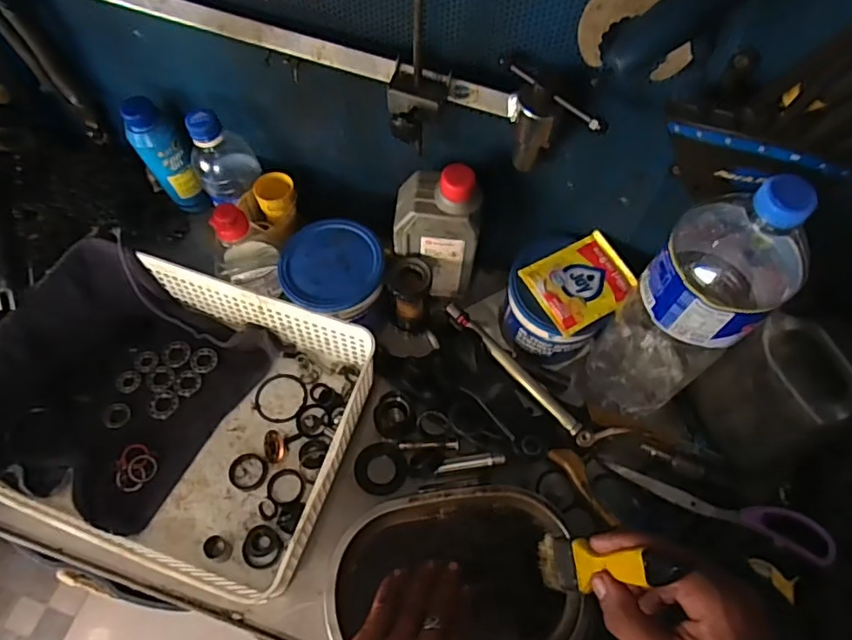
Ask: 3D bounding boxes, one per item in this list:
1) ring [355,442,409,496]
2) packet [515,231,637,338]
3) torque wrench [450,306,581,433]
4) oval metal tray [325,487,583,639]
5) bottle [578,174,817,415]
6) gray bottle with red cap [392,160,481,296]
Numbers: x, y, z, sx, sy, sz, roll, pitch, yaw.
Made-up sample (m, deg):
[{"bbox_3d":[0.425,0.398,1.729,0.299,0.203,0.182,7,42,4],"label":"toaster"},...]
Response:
[{"bbox_3d":[-0.044,0.144,0.556,0.050,0.014,0.047,0,62,-1],"label":"ring"},{"bbox_3d":[0.151,-0.037,0.549,0.095,0.012,0.079,-26,66,-14],"label":"packet"},{"bbox_3d":[0.089,0.047,0.588,0.016,0.021,0.181,-40,70,-19],"label":"torque wrench"},{"bbox_3d":[0.023,0.233,0.501,0.208,0.042,0.152,-7,63,-5],"label":"oval metal tray"},{"bbox_3d":[0.214,-0.006,0.469,0.094,0.302,0.098,36,67,16],"label":"bottle"},{"bbox_3d":[0.010,-0.086,0.560,0.083,0.157,0.053,12,63,5],"label":"gray bottle with red cap"}]

